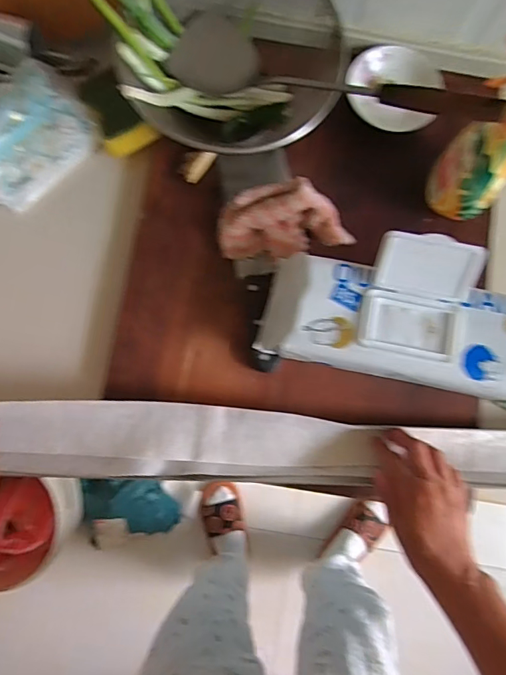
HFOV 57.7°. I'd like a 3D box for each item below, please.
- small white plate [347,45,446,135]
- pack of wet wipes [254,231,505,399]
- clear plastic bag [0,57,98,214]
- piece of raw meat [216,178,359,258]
[{"bbox_3d":[0.179,-0.305,0.572,0.122,0.031,0.098,4,82,-2],"label":"small white plate"},{"bbox_3d":[0.168,-0.024,0.475,0.302,0.071,0.135,11,81,-1],"label":"pack of wet wipes"},{"bbox_3d":[-0.267,-0.229,0.534,0.086,0.080,0.166,42,82,4],"label":"clear plastic bag"},{"bbox_3d":[0.039,-0.133,0.528,0.151,0.058,0.072,0,82,-3],"label":"piece of raw meat"}]

